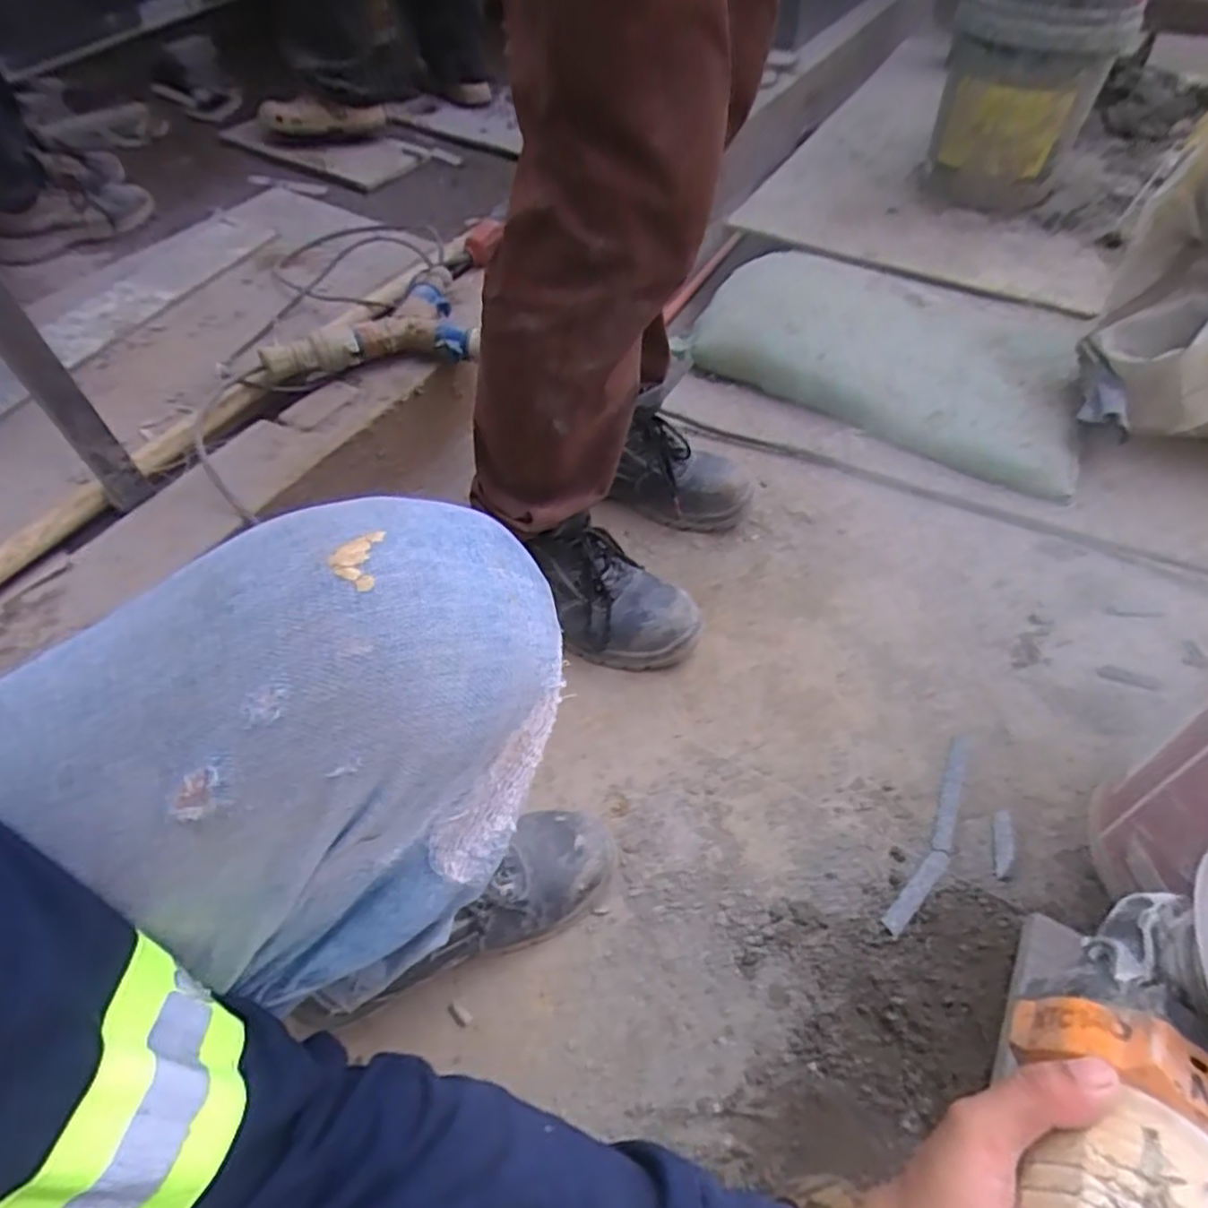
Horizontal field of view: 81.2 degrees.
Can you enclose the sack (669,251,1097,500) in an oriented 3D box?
[{"bbox_3d":[0.472,-0.429,1.117,0.583,0.110,0.440,25,57,20],"label":"sack"}]

